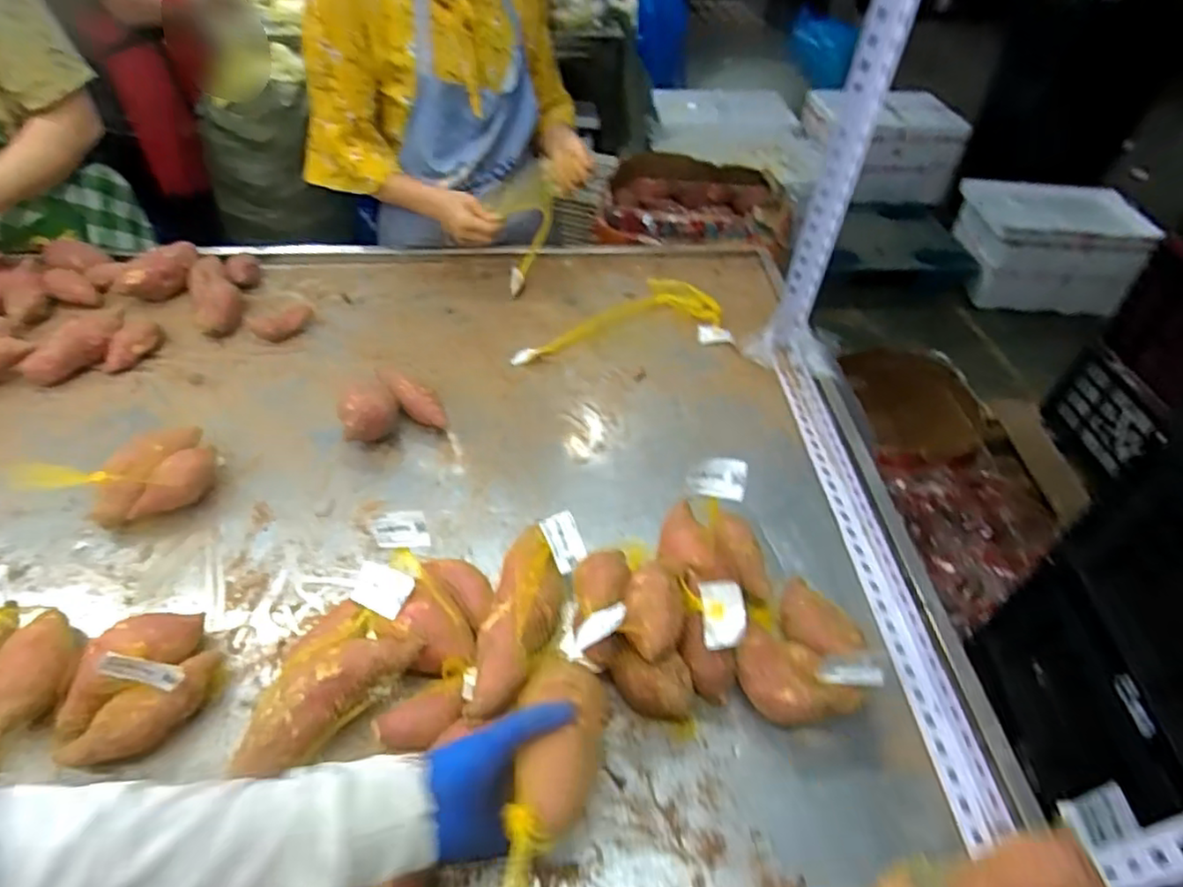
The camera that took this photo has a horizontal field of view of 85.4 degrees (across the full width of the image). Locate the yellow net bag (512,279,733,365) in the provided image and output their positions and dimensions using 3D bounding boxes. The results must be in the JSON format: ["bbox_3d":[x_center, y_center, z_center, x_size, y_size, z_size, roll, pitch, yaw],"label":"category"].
[{"bbox_3d":[0.042,-0.206,1.027,0.338,0.017,0.157,-5,46,-6],"label":"yellow net bag"}]

